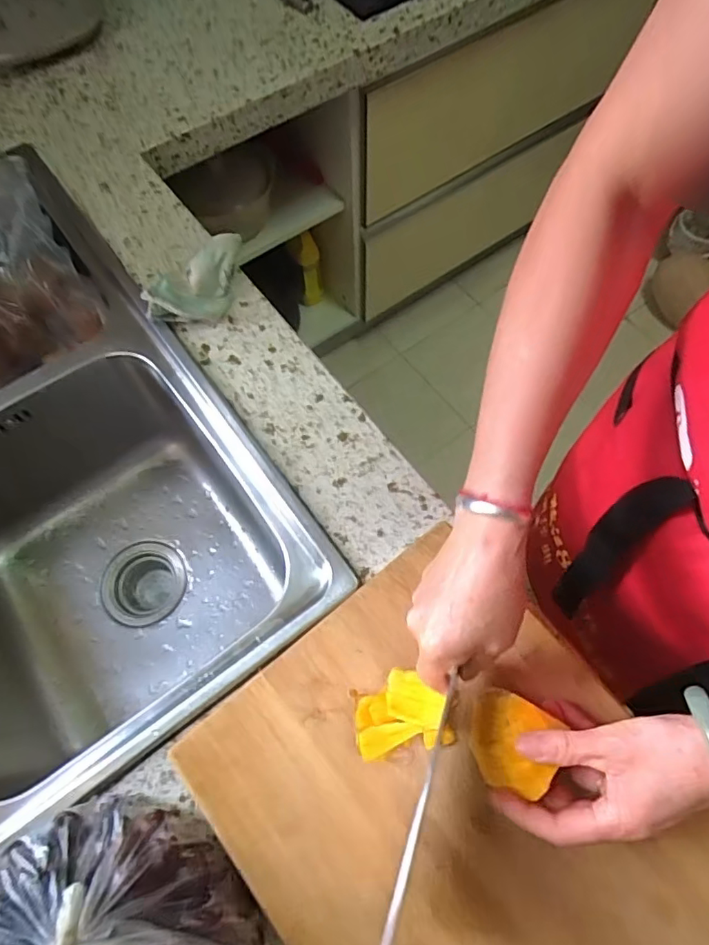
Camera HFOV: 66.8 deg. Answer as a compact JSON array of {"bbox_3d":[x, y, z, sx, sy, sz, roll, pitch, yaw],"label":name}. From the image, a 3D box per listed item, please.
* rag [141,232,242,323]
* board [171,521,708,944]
[{"bbox_3d":[-0.169,-0.207,0.595,0.126,0.055,0.060,-42,72,-16],"label":"rag"},{"bbox_3d":[0.092,0.265,0.398,0.281,0.032,0.395,-37,71,-14],"label":"board"}]

